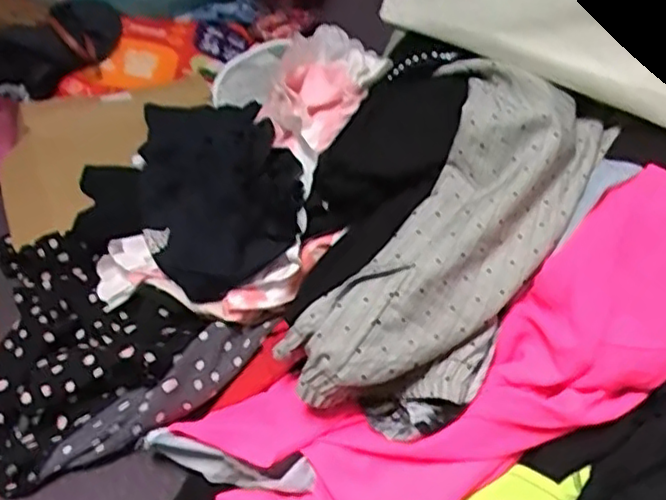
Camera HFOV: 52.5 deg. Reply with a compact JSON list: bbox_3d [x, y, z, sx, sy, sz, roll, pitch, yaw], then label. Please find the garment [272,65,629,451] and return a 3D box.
[{"bbox_3d":[0.108,-0.015,0.668,0.186,0.113,0.403,27,74,34],"label":"garment"}]

